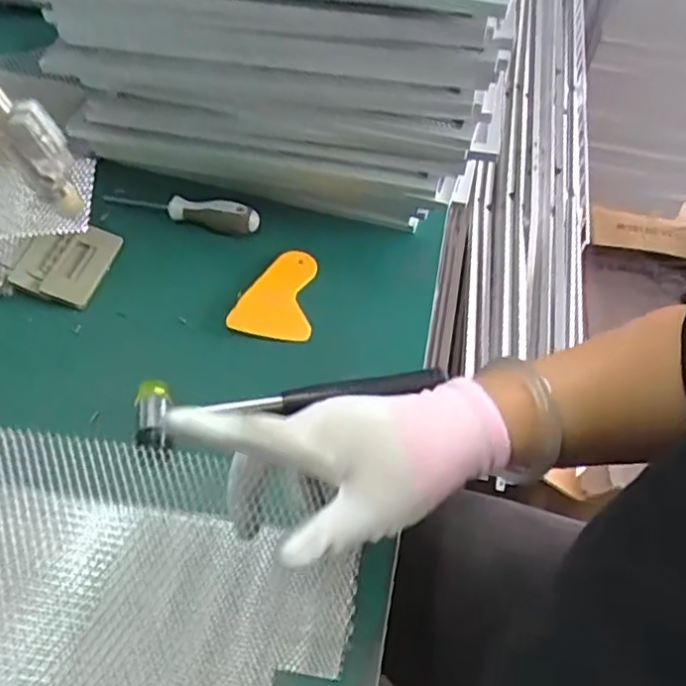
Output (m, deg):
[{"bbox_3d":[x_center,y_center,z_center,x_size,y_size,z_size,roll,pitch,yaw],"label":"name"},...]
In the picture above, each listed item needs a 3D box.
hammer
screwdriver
[{"bbox_3d":[-0.041,0.051,0.525,0.240,0.025,0.052,-4,54,-3],"label":"hammer"},{"bbox_3d":[-0.156,-0.133,0.643,0.150,0.031,0.025,12,55,8],"label":"screwdriver"}]

